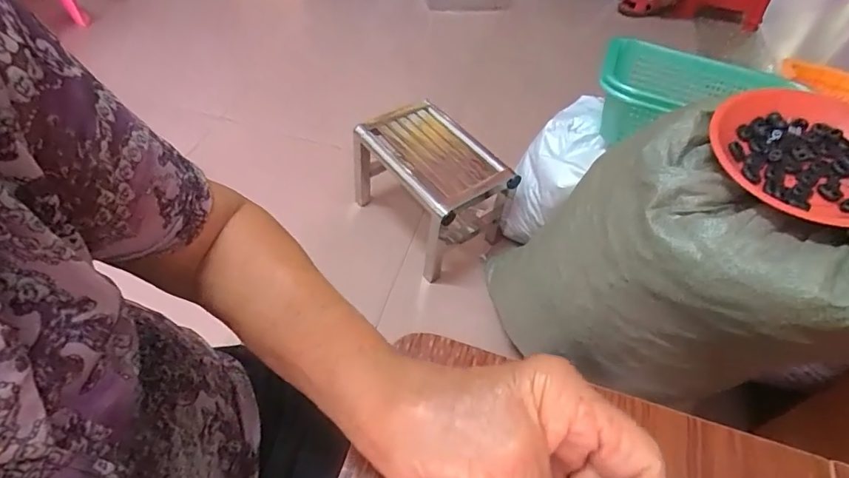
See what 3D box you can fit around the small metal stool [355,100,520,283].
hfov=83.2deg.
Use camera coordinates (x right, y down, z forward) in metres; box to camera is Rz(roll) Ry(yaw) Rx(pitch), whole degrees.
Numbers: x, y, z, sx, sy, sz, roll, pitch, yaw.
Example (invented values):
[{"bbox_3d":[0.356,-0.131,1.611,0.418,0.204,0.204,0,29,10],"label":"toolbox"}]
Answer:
[{"bbox_3d":[0.016,-0.112,1.030,0.212,0.235,0.308,-33,60,-27],"label":"small metal stool"}]

